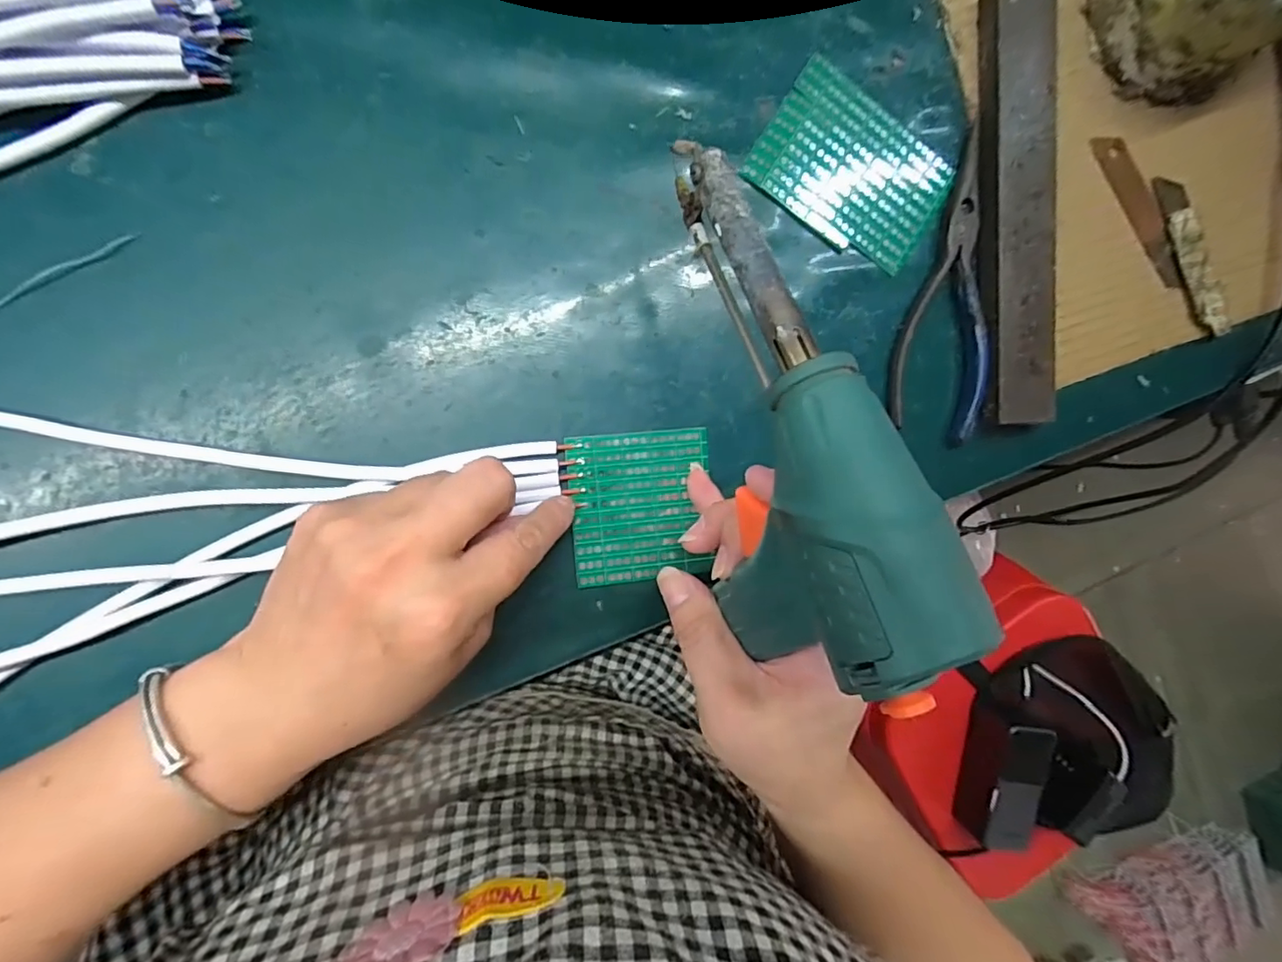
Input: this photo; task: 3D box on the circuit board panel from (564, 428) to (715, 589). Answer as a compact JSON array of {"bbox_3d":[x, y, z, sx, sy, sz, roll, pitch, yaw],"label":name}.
[{"bbox_3d":[0.000,0.012,0.260,0.065,0.005,0.069,-5,92,-9],"label":"circuit board panel"}]

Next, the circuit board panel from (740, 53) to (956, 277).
[{"bbox_3d":[0.105,-0.153,0.273,0.090,0.004,0.072,31,90,-10],"label":"circuit board panel"}]

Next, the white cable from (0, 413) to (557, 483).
[{"bbox_3d":[-0.182,-0.017,0.238,0.283,0.008,0.024,5,87,-8],"label":"white cable"}]

